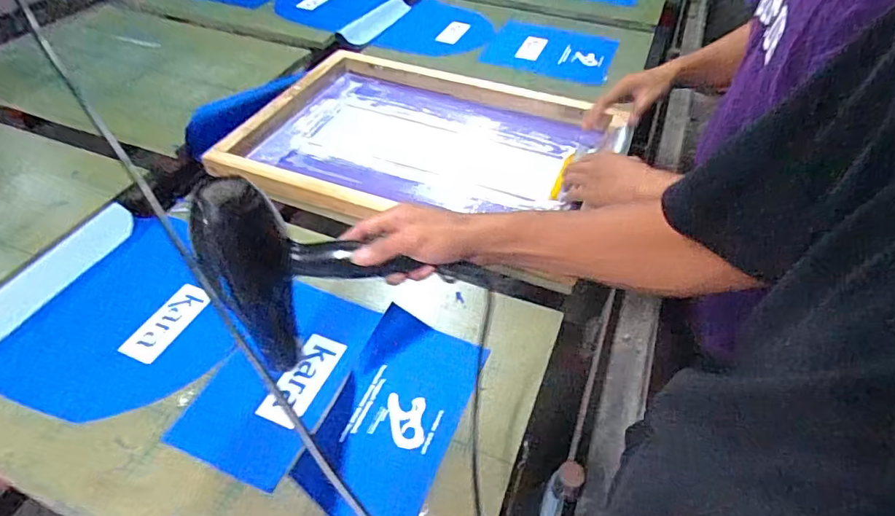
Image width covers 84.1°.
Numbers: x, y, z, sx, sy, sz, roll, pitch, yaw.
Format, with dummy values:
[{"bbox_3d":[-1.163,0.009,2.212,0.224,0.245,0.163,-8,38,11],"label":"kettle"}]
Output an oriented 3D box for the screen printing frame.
[{"bbox_3d":[-0.047,-0.226,0.919,0.616,0.061,0.463,19,49,15],"label":"screen printing frame"}]

